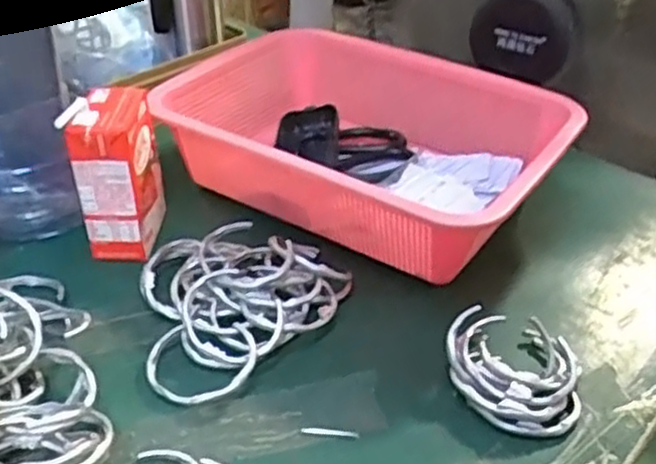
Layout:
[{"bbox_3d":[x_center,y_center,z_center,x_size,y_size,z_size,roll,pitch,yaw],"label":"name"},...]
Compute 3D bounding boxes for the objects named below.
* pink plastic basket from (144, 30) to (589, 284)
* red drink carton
[{"bbox_3d":[0.031,-0.073,0.595,0.307,0.080,0.218,20,38,22],"label":"pink plastic basket"},{"bbox_3d":[-0.152,-0.040,0.525,0.049,0.117,0.068,6,35,3],"label":"red drink carton"}]

